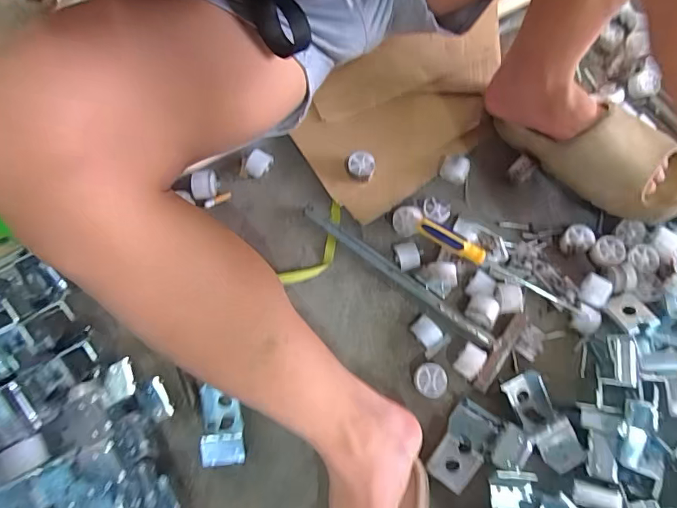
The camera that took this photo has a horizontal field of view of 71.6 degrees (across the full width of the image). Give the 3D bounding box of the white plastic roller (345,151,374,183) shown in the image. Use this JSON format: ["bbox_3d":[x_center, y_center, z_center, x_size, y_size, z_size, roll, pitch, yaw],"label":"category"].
[{"bbox_3d":[0.029,-0.111,0.611,0.035,0.028,0.034,0,73,0],"label":"white plastic roller"}]

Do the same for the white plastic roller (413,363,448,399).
[{"bbox_3d":[0.105,0.147,0.545,0.037,0.021,0.038,0,73,0],"label":"white plastic roller"}]

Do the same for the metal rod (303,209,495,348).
[{"bbox_3d":[0.070,0.026,0.587,0.276,0.013,0.017,37,77,10],"label":"metal rod"}]

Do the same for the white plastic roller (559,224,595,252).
[{"bbox_3d":[0.304,-0.021,0.598,0.035,0.021,0.033,0,73,0],"label":"white plastic roller"}]

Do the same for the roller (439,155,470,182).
[{"bbox_3d":[0.154,-0.113,0.622,0.034,0.031,0.030,24,75,7],"label":"roller"}]

